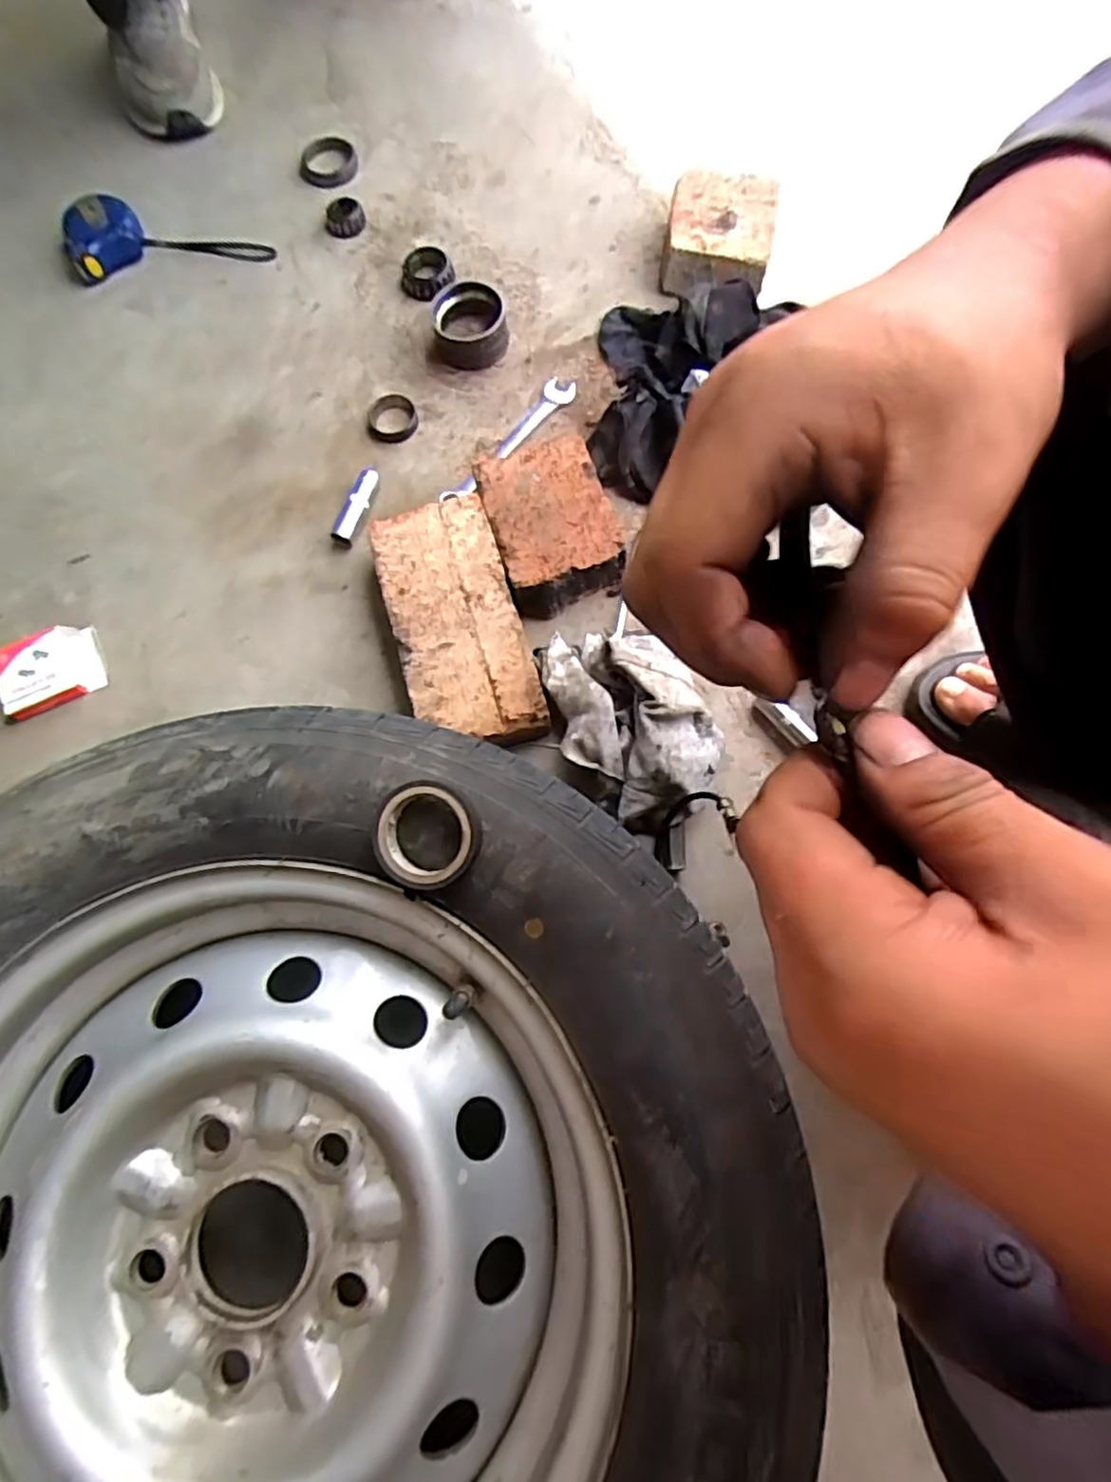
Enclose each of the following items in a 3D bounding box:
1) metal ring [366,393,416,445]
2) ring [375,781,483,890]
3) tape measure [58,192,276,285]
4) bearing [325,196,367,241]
[{"bbox_3d":[-0.168,-0.329,0.696,0.051,0.011,0.057,-11,74,-1],"label":"metal ring"},{"bbox_3d":[-0.071,0.054,0.377,0.056,0.024,0.055,-1,74,2],"label":"ring"},{"bbox_3d":[-0.435,-0.565,0.760,0.233,0.035,0.086,3,74,3],"label":"tape measure"},{"bbox_3d":[-0.241,-0.596,0.770,0.043,0.018,0.052,-11,74,-1],"label":"bearing"}]

